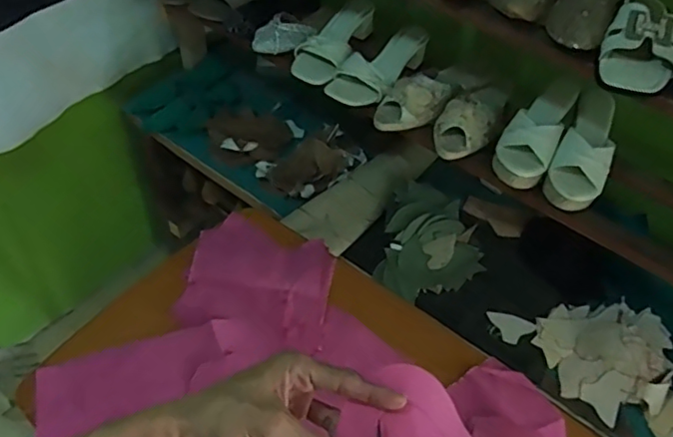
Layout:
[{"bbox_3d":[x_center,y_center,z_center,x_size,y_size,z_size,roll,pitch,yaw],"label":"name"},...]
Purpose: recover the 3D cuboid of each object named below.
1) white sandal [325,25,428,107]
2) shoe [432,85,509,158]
[{"bbox_3d":[0.077,-0.278,1.038,0.104,0.055,0.206,26,52,16],"label":"white sandal"},{"bbox_3d":[0.230,-0.183,0.968,0.093,0.055,0.216,22,51,13],"label":"shoe"}]

